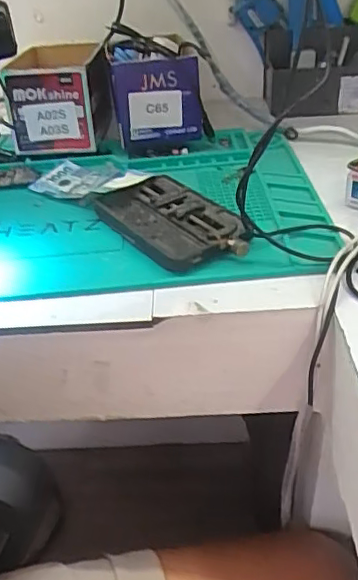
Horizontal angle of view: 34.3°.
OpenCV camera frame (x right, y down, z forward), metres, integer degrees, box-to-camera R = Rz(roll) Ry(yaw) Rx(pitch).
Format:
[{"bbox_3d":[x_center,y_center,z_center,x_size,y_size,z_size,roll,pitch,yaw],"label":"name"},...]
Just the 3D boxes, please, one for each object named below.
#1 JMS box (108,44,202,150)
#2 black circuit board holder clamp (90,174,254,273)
[{"bbox_3d":[-0.026,-0.216,0.656,0.095,0.093,0.068,-8,37,-3],"label":"JMS box"},{"bbox_3d":[-0.005,-0.063,0.530,0.083,0.018,0.152,-24,41,-23],"label":"black circuit board holder clamp"}]

